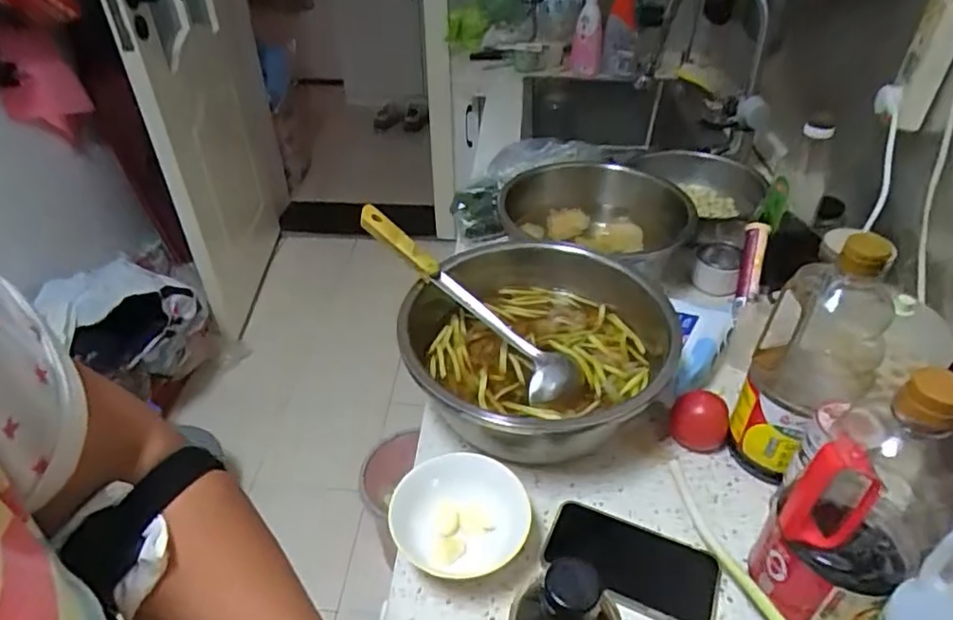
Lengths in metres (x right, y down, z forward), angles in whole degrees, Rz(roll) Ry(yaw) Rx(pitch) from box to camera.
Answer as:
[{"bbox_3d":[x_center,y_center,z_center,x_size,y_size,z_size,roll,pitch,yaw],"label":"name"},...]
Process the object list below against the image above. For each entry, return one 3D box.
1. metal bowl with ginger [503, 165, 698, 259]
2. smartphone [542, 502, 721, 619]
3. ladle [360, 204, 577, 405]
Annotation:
[{"bbox_3d":[0.187,-0.116,0.867,0.255,0.094,0.270,-1,39,0],"label":"metal bowl with ginger"},{"bbox_3d":[0.141,0.229,0.545,0.149,0.013,0.079,17,42,21],"label":"smartphone"},{"bbox_3d":[-0.021,-0.013,0.685,0.319,0.033,0.061,41,51,11],"label":"ladle"}]

